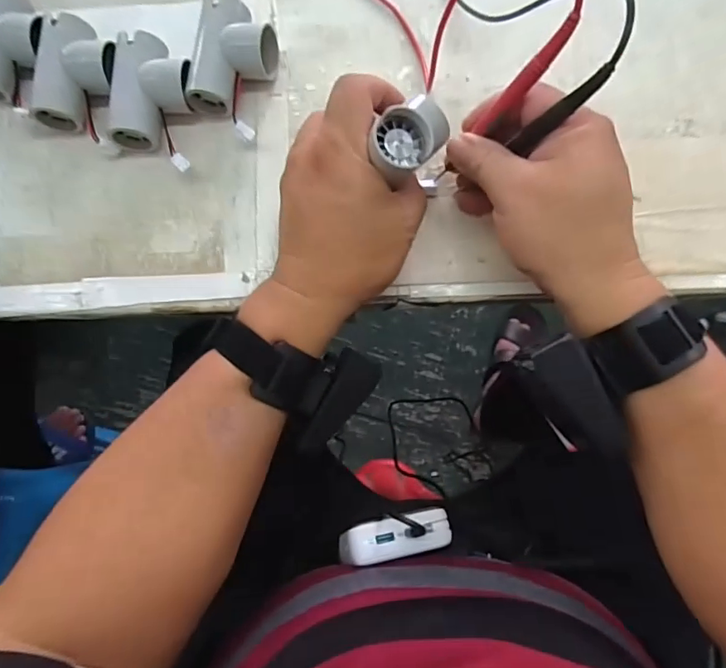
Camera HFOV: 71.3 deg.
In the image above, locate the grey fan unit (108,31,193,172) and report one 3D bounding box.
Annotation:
[{"bbox_3d":[-0.146,-0.162,0.356,0.055,0.029,0.087,6,82,4],"label":"grey fan unit"}]

